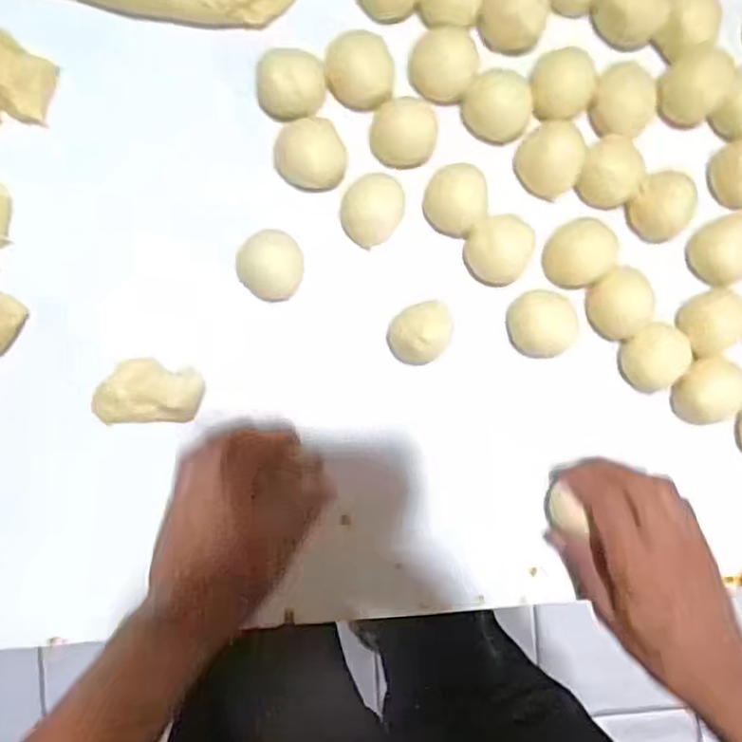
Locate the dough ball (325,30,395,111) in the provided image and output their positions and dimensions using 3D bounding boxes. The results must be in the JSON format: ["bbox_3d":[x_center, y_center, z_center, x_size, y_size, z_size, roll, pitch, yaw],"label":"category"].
[{"bbox_3d":[-0.007,-0.198,0.448,0.043,0.031,0.040,0,90,-3],"label":"dough ball"}]

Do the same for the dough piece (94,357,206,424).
[{"bbox_3d":[-0.149,0.014,0.449,0.070,0.020,0.042,-1,90,-3],"label":"dough piece"}]

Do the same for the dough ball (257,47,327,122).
[{"bbox_3d":[-0.052,-0.188,0.444,0.044,0.029,0.040,0,90,-3],"label":"dough ball"}]

